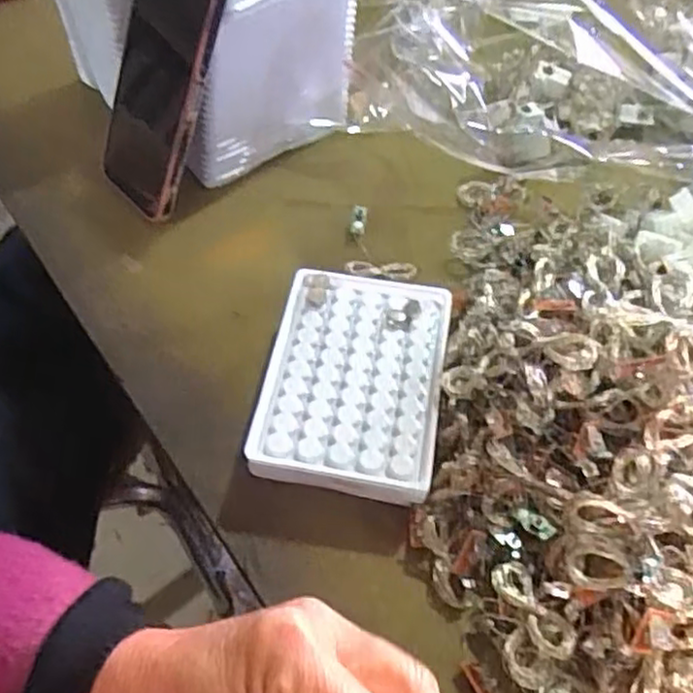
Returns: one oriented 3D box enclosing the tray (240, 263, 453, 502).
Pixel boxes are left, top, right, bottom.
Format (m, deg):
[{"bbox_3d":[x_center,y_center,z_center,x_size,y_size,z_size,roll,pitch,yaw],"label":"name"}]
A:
[{"bbox_3d":[0.005,0.020,0.391,0.095,0.035,0.128,9,56,6],"label":"tray"}]

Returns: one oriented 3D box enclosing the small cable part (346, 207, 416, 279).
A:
[{"bbox_3d":[0.024,-0.069,0.467,0.046,0.016,0.056,5,56,3],"label":"small cable part"}]

